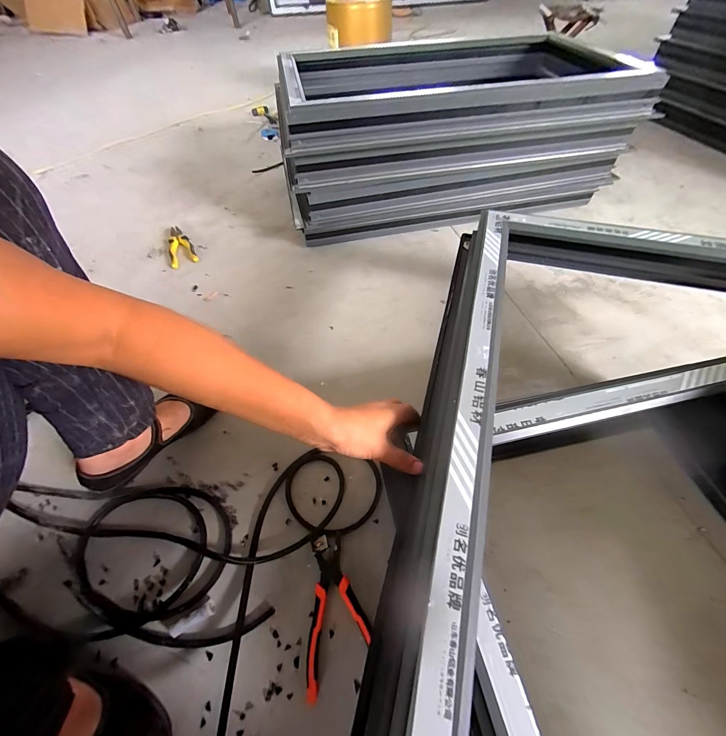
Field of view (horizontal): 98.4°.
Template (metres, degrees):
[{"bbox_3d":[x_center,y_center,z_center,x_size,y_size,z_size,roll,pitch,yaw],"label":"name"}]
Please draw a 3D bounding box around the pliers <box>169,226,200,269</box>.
[{"bbox_3d":[-0.537,-0.358,0.912,0.070,0.028,0.196,-26,58,-15],"label":"pliers"}]

